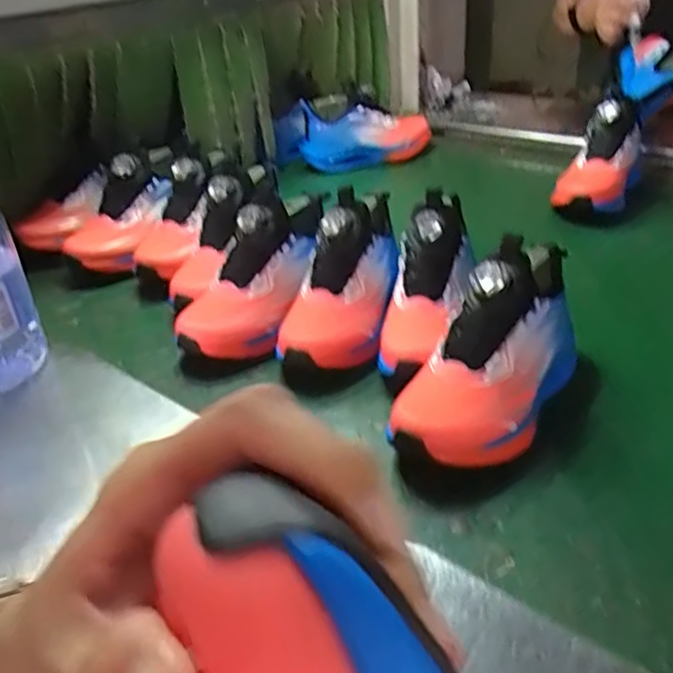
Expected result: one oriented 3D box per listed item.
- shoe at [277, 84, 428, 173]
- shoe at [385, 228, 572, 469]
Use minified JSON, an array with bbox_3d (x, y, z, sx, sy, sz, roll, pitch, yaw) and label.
[{"bbox_3d":[0.027,-0.359,1.096,0.259,0.120,0.119,-2,32,3],"label":"shoe"},{"bbox_3d":[0.125,0.005,0.505,0.093,0.119,0.203,16,37,28],"label":"shoe"}]

